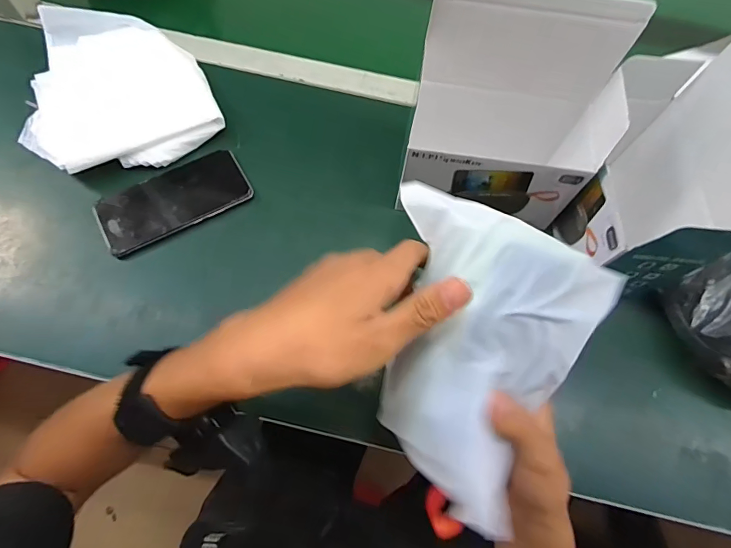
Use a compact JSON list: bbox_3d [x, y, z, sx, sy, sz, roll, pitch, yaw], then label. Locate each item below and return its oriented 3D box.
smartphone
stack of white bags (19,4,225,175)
[{"bbox_3d":[-0.207,-0.080,0.443,0.154,0.011,0.073,-29,72,-14],"label":"smartphone"},{"bbox_3d":[-0.288,-0.208,0.466,0.207,0.042,0.201,-24,71,-12],"label":"stack of white bags"}]

